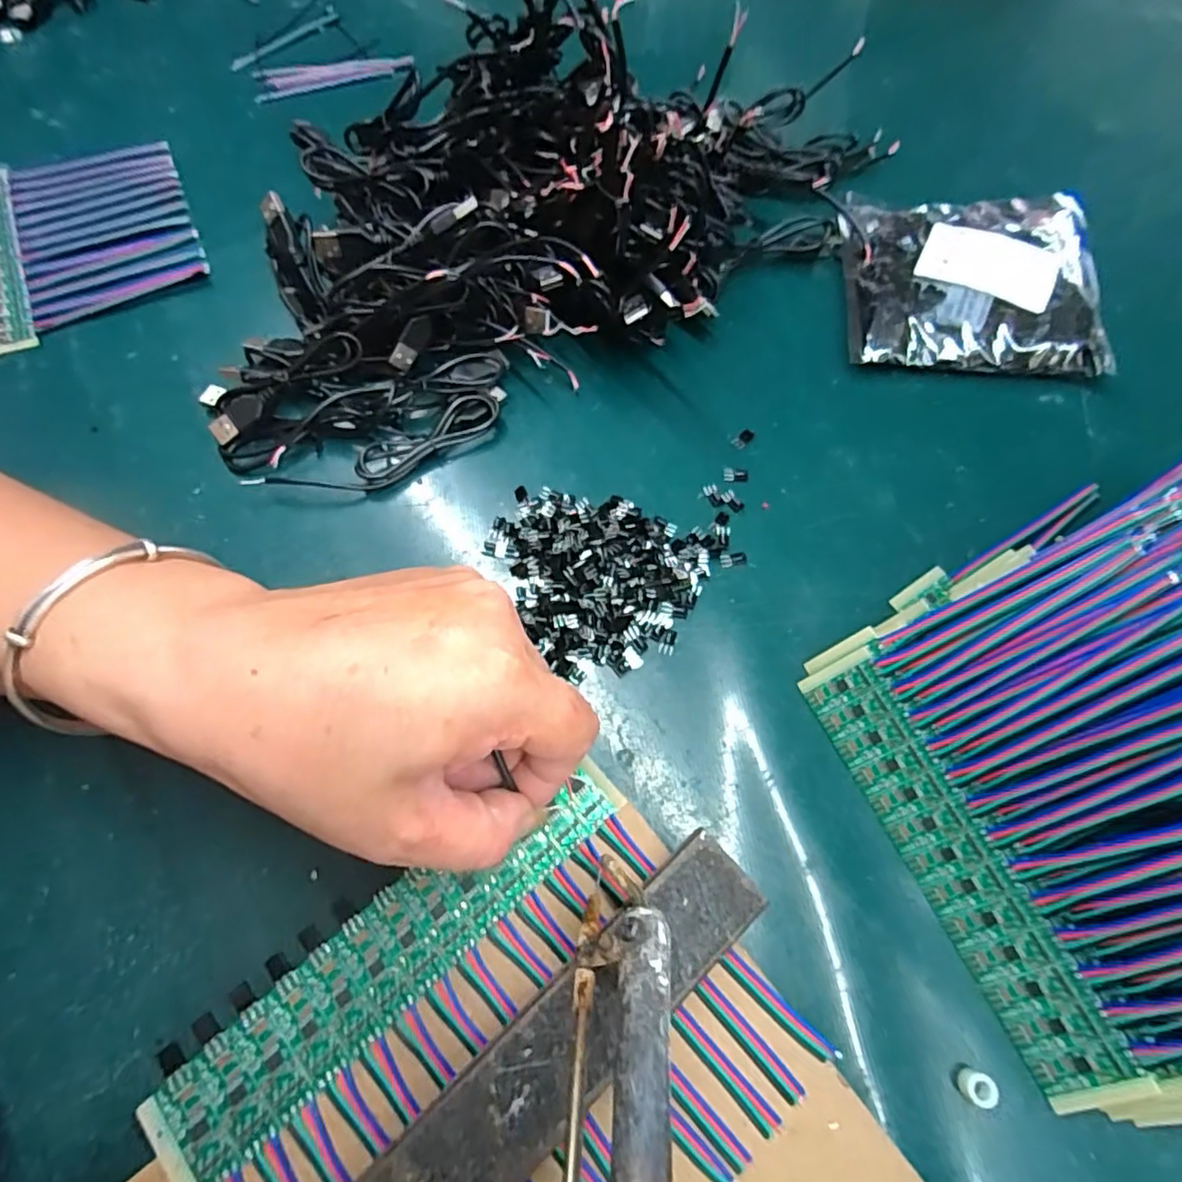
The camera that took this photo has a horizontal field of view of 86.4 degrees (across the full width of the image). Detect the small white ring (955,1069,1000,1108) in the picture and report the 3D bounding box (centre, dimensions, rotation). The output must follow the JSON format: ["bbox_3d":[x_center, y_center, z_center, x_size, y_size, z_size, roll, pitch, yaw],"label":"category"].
[{"bbox_3d":[0.132,0.169,0.214,0.010,0.007,0.010,0,67,0],"label":"small white ring"}]

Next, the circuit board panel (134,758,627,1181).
[{"bbox_3d":[-0.059,0.114,0.203,0.162,0.004,0.035,-34,72,-15],"label":"circuit board panel"}]

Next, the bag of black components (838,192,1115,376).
[{"bbox_3d":[0.217,-0.185,0.359,0.134,0.021,0.134,6,67,3],"label":"bag of black components"}]

